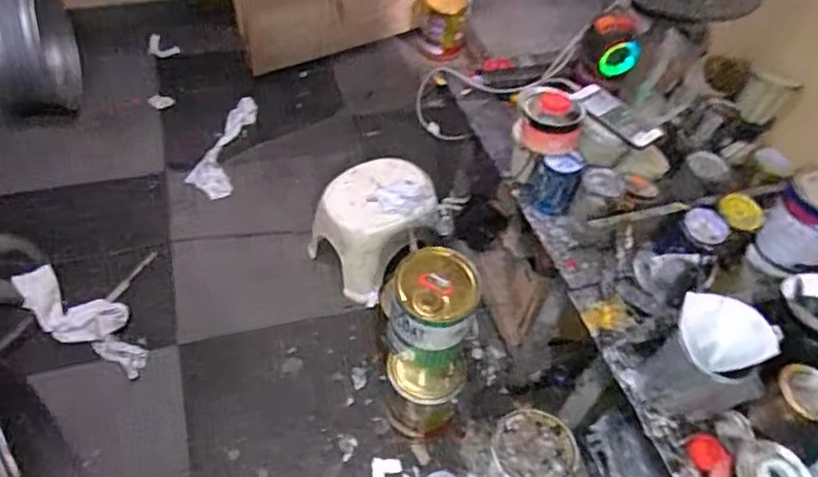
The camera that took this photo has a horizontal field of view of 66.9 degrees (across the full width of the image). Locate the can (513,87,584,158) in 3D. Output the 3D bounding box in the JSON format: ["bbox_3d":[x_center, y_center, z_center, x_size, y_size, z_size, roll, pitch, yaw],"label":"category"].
[{"bbox_3d":[0.240,-0.201,1.056,0.113,0.084,0.089,18,51,7],"label":"can"}]

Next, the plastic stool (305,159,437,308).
[{"bbox_3d":[-0.082,-0.036,1.633,0.269,0.204,0.309,36,55,21],"label":"plastic stool"}]

